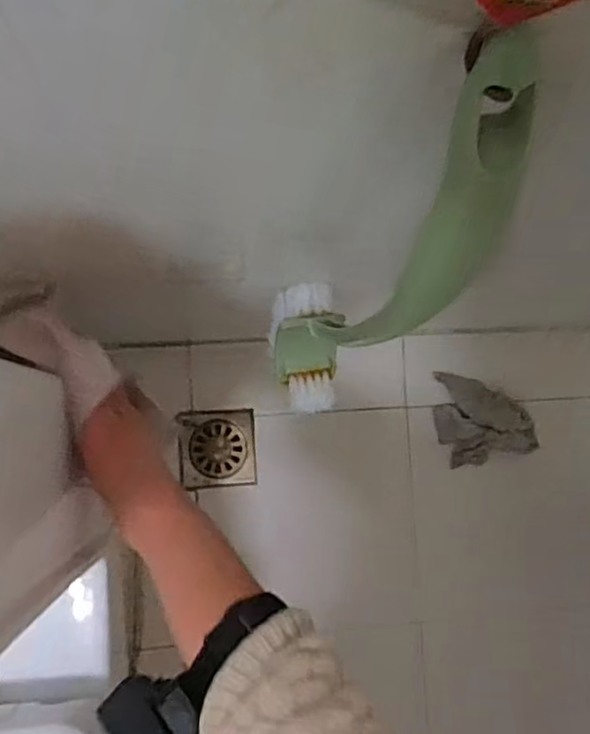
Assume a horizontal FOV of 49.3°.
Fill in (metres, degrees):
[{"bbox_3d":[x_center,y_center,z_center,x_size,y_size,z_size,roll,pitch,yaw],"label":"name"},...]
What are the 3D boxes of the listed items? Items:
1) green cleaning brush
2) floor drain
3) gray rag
[{"bbox_3d":[0.029,-0.026,0.331,0.043,0.358,0.087,-18,88,-8],"label":"green cleaning brush"},{"bbox_3d":[-0.105,0.112,0.882,0.102,0.007,0.106,-1,86,-7],"label":"floor drain"},{"bbox_3d":[0.270,0.066,0.904,0.138,0.033,0.137,-11,88,-8],"label":"gray rag"}]

